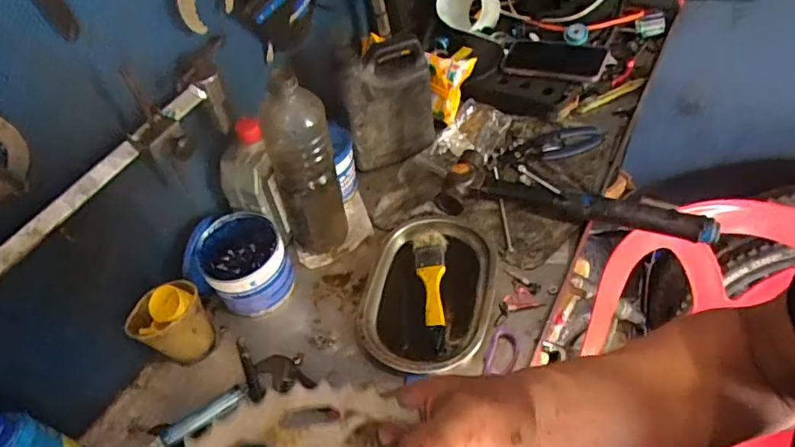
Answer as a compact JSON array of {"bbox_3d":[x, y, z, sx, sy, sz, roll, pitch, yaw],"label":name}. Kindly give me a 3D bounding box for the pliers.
[{"bbox_3d":[0.234,-0.115,0.817,0.150,0.021,0.057,-20,52,-7],"label":"pliers"}]

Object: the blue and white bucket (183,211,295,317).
[{"bbox_3d":[-0.202,0.051,0.685,0.114,0.089,0.115,-4,51,5],"label":"blue and white bucket"}]

